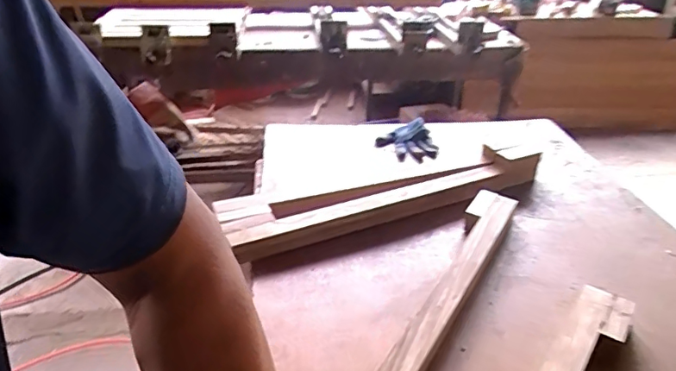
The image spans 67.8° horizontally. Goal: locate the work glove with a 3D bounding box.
[{"bbox_3d":[0.185,-0.117,1.357,0.152,0.054,0.168,-3,30,-5],"label":"work glove"}]

